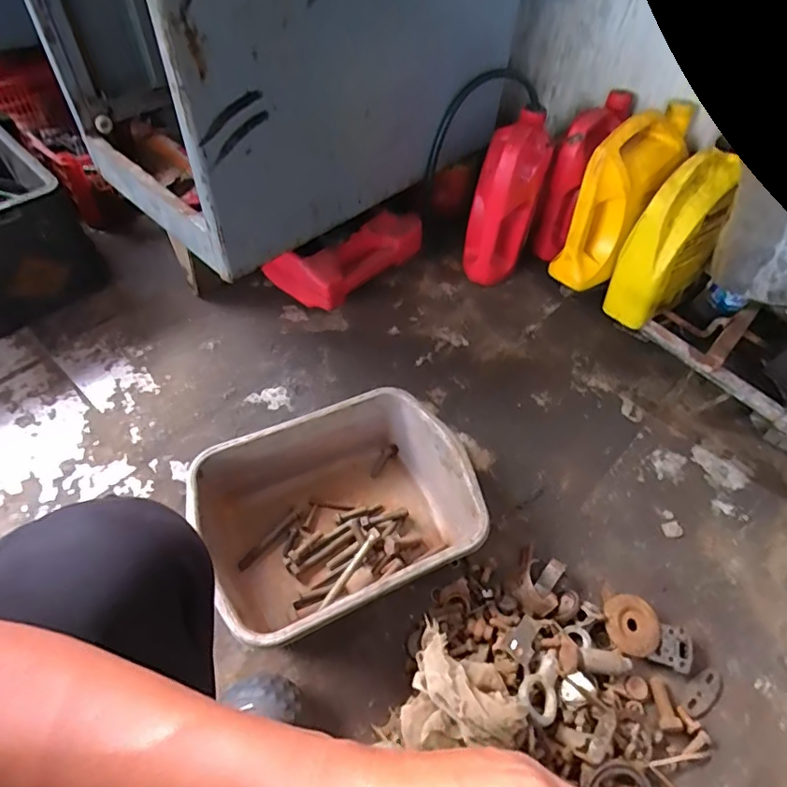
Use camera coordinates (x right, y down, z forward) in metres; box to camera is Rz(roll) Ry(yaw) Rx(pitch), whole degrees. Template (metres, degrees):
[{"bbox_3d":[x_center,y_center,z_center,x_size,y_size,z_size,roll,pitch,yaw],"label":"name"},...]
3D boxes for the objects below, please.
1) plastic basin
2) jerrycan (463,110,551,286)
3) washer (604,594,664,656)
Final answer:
[{"bbox_3d":[-0.068,0.162,0.722,0.336,0.123,0.261,-21,57,-17],"label":"plastic basin"},{"bbox_3d":[0.199,-0.330,0.981,0.108,0.303,0.137,18,53,10],"label":"jerrycan"},{"bbox_3d":[0.302,0.292,0.675,0.069,0.008,0.070,2,57,-3],"label":"washer"}]

